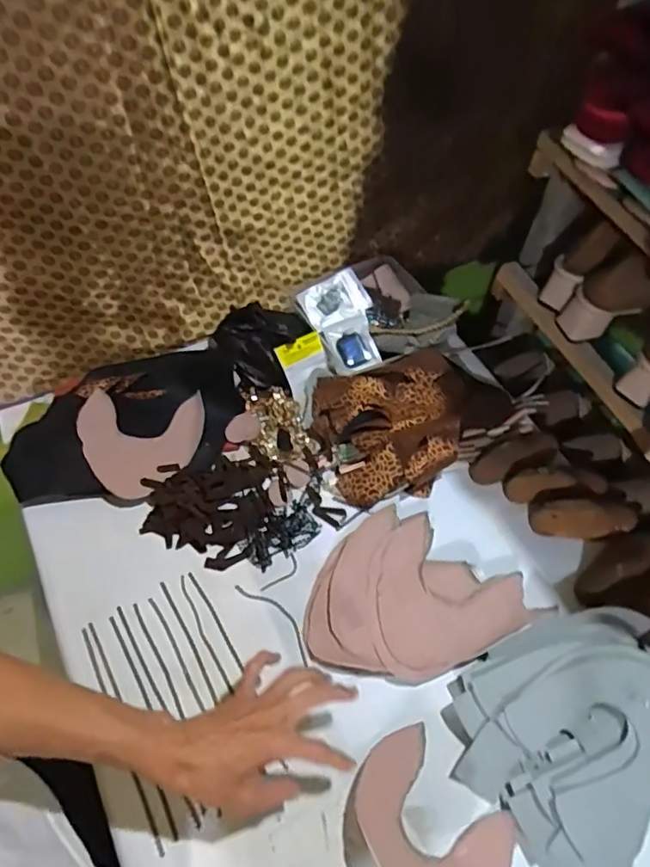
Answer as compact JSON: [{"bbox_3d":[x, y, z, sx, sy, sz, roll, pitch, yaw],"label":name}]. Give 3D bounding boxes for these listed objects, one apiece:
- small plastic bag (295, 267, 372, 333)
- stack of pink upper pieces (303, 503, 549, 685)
[{"bbox_3d":[0.019,-0.205,0.856,0.104,0.018,0.074,-30,91,-18],"label":"small plastic bag"},{"bbox_3d":[0.114,0.191,0.663,0.252,0.023,0.190,7,56,2],"label":"stack of pink upper pieces"}]

